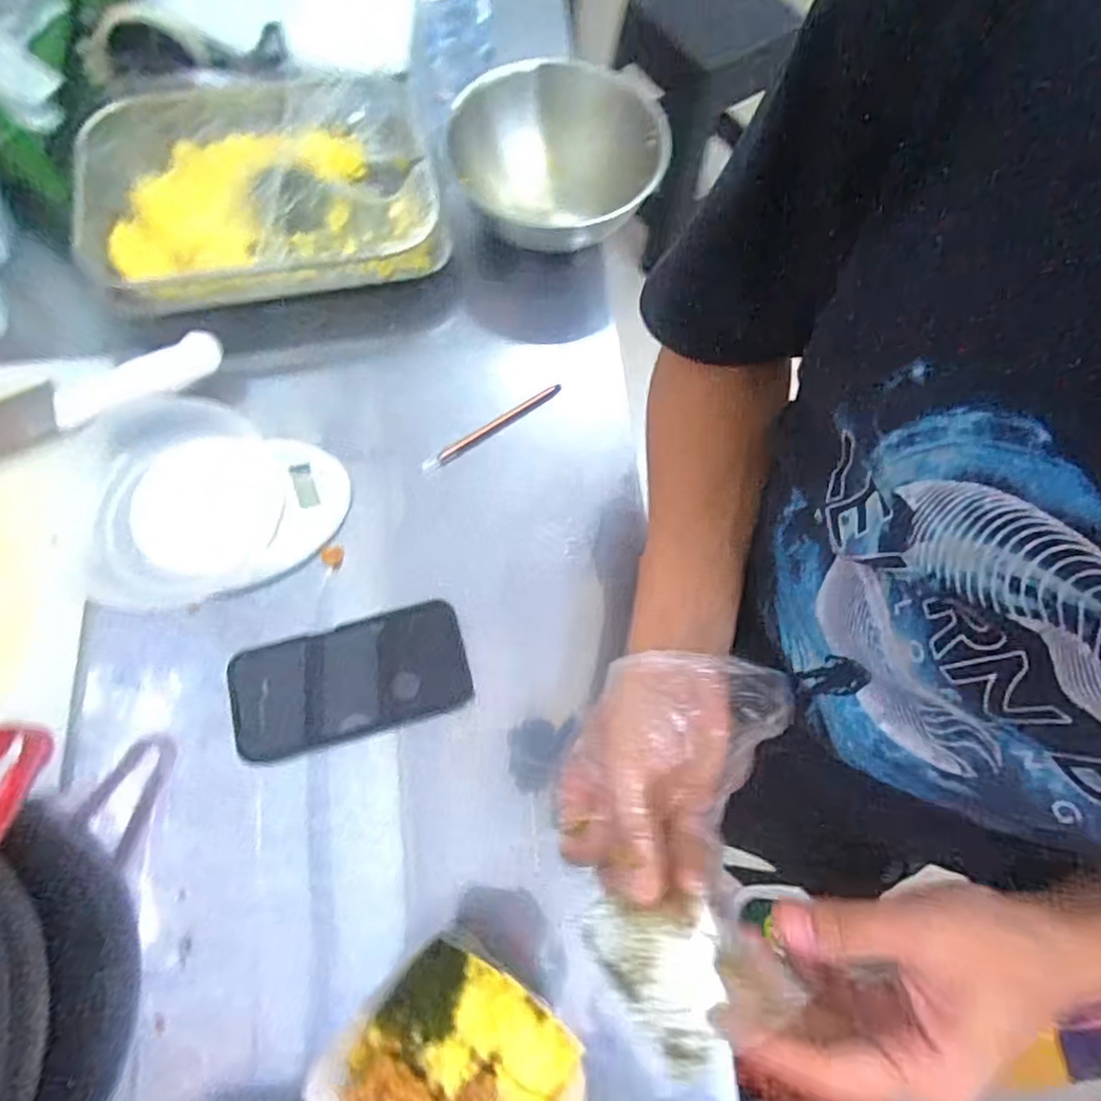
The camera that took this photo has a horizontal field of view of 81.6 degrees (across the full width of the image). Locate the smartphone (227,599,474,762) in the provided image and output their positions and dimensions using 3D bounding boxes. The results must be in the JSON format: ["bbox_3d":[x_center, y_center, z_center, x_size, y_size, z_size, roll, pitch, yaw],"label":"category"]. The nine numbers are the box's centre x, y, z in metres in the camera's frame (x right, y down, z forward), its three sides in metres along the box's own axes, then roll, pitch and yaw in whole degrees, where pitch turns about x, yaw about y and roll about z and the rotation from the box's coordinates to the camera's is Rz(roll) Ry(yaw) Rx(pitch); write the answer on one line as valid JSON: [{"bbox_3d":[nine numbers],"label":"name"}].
[{"bbox_3d":[-0.144,0.094,0.465,0.164,0.017,0.083,-15,72,-7],"label":"smartphone"}]

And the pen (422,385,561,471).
[{"bbox_3d":[-0.048,-0.105,0.541,0.135,0.007,0.014,-34,76,-13],"label":"pen"}]

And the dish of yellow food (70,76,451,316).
[{"bbox_3d":[-0.254,-0.311,0.565,0.302,0.053,0.225,-14,72,-7],"label":"dish of yellow food"}]

